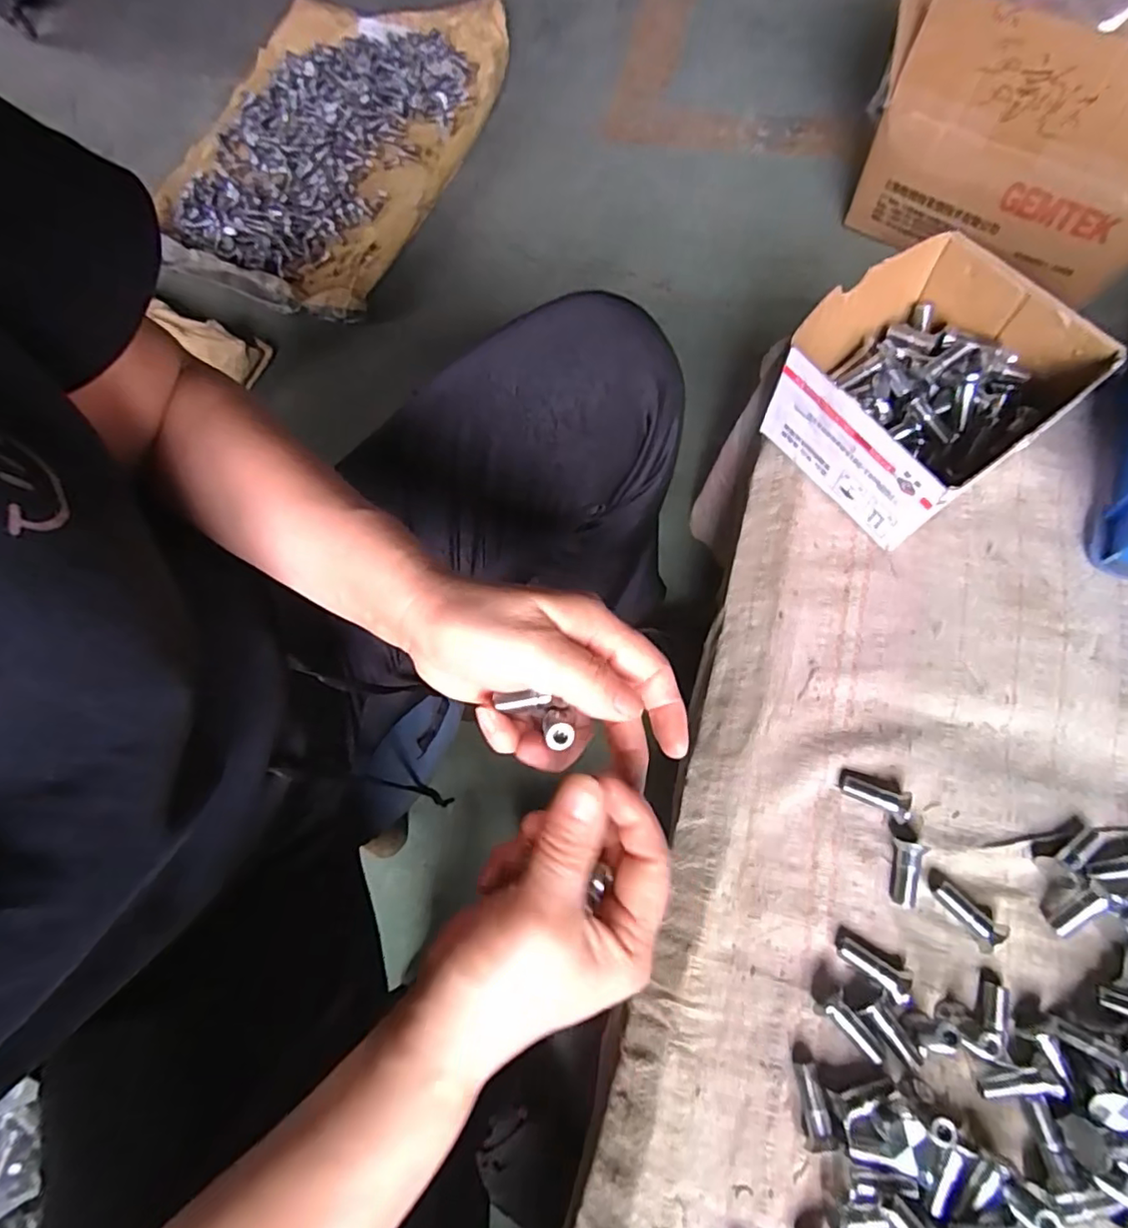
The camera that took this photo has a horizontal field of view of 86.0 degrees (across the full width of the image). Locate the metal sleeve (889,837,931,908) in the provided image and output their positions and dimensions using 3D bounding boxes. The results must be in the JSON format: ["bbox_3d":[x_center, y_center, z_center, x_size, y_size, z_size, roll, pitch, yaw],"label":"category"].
[{"bbox_3d":[0.188,0.143,0.333,0.013,0.013,0.035,11,85,7],"label":"metal sleeve"}]

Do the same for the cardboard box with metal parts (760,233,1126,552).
[{"bbox_3d":[0.228,-0.145,0.395,0.147,0.081,0.141,-35,72,-8],"label":"cardboard box with metal parts"}]

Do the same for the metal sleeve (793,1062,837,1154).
[{"bbox_3d":[0.124,0.245,0.302,0.012,0.015,0.033,-3,70,6],"label":"metal sleeve"}]

